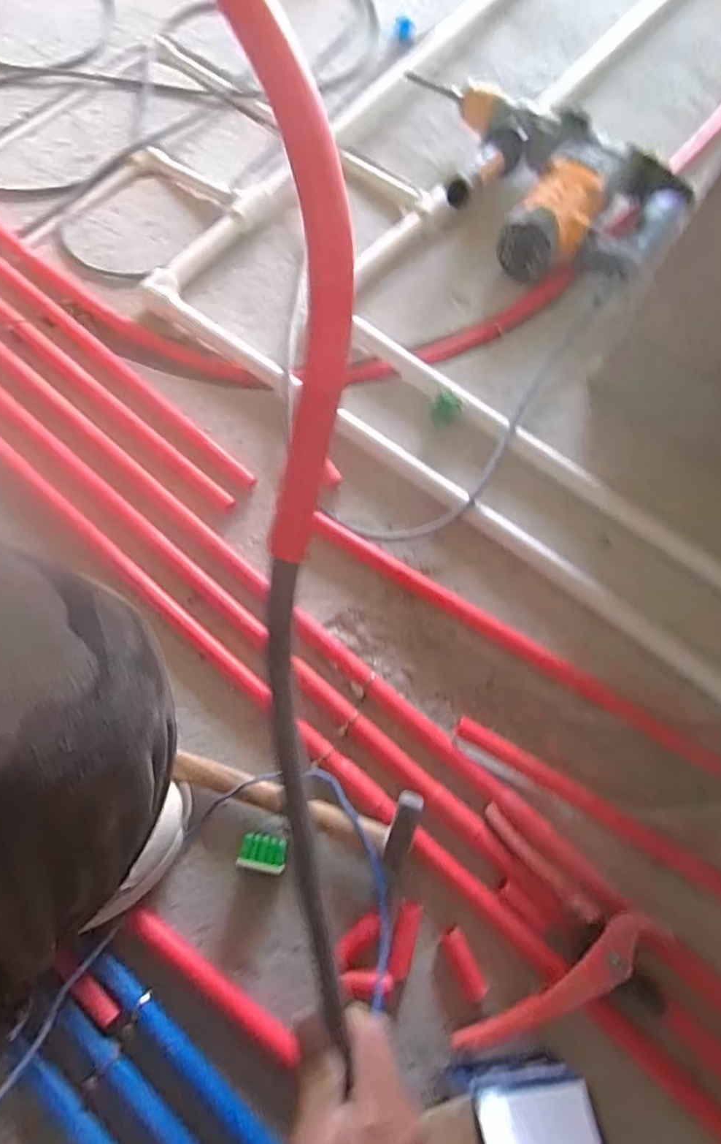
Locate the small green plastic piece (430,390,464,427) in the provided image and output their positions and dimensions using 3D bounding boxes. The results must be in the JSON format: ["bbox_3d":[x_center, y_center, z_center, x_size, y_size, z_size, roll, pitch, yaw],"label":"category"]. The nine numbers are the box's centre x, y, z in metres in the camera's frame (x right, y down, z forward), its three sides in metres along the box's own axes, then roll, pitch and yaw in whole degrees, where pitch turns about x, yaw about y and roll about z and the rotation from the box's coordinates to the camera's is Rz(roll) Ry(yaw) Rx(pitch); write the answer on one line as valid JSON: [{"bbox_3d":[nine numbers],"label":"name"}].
[{"bbox_3d":[0.106,-0.201,0.682,0.035,0.027,0.040,19,72,6],"label":"small green plastic piece"}]

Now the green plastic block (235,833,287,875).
[{"bbox_3d":[-0.089,0.262,0.519,0.042,0.033,0.028,10,71,3],"label":"green plastic block"}]

